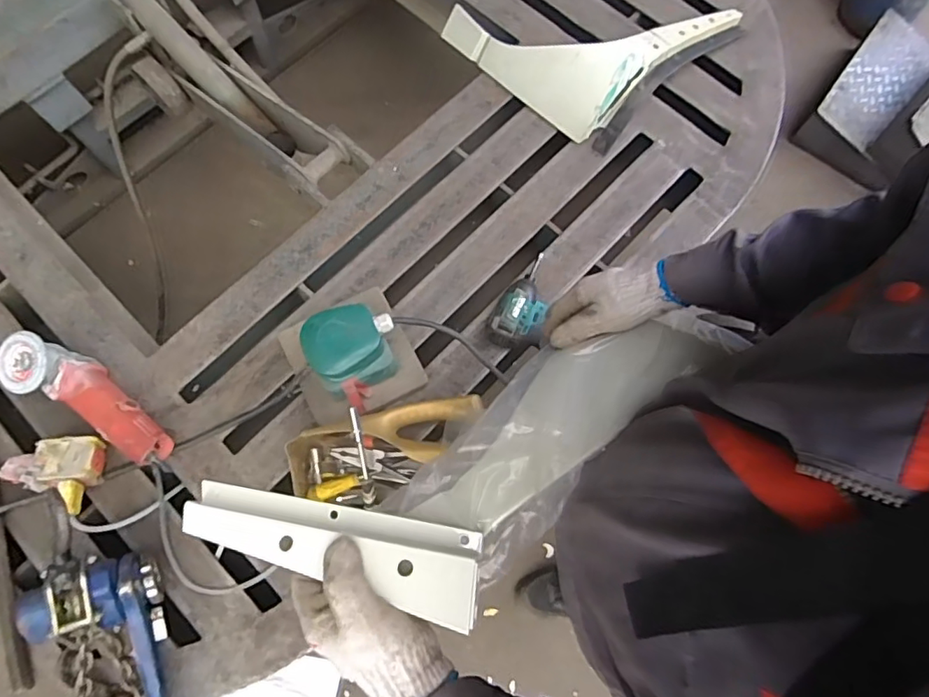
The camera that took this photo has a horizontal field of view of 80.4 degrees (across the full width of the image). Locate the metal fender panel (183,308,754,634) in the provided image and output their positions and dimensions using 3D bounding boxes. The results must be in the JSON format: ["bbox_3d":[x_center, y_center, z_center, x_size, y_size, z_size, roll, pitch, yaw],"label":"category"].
[{"bbox_3d":[0.039,0.087,0.493,0.503,0.083,0.173,-27,73,-19],"label":"metal fender panel"}]

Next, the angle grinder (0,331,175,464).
[{"bbox_3d":[-0.568,0.075,0.841,0.283,0.085,0.092,27,76,9],"label":"angle grinder"}]

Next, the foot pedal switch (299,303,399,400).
[{"bbox_3d":[-0.163,-0.003,0.801,0.125,0.097,0.102,-28,75,-7],"label":"foot pedal switch"}]

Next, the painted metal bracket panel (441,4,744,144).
[{"bbox_3d":[0.255,-0.644,1.064,0.446,0.101,0.389,-41,76,-12],"label":"painted metal bracket panel"}]

